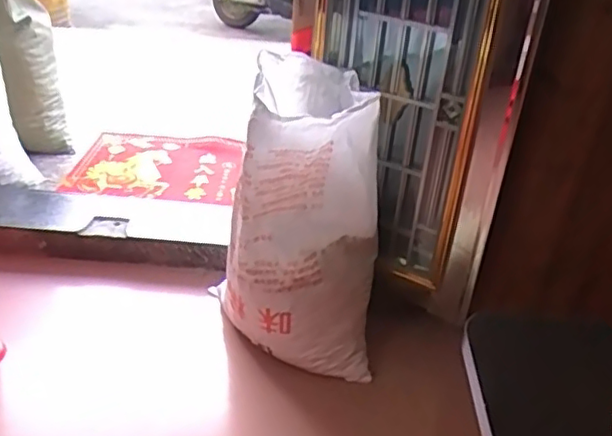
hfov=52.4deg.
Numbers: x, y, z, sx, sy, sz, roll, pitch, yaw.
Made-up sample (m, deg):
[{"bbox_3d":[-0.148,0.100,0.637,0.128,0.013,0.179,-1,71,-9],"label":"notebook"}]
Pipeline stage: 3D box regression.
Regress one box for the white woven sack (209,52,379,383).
[{"bbox_3d":[-0.007,0.005,1.331,0.319,0.599,0.330,3,32,-1],"label":"white woven sack"}]

